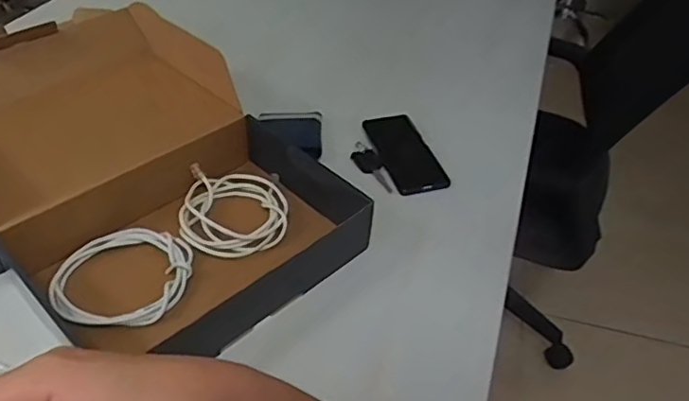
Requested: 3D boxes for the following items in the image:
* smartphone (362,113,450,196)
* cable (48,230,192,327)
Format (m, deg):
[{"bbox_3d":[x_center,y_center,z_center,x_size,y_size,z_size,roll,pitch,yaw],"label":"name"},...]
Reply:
[{"bbox_3d":[0.088,-0.072,0.865,0.078,0.011,0.172,-13,47,-14],"label":"smartphone"},{"bbox_3d":[-0.247,0.082,0.657,0.145,0.018,0.125,0,41,-5],"label":"cable"}]

